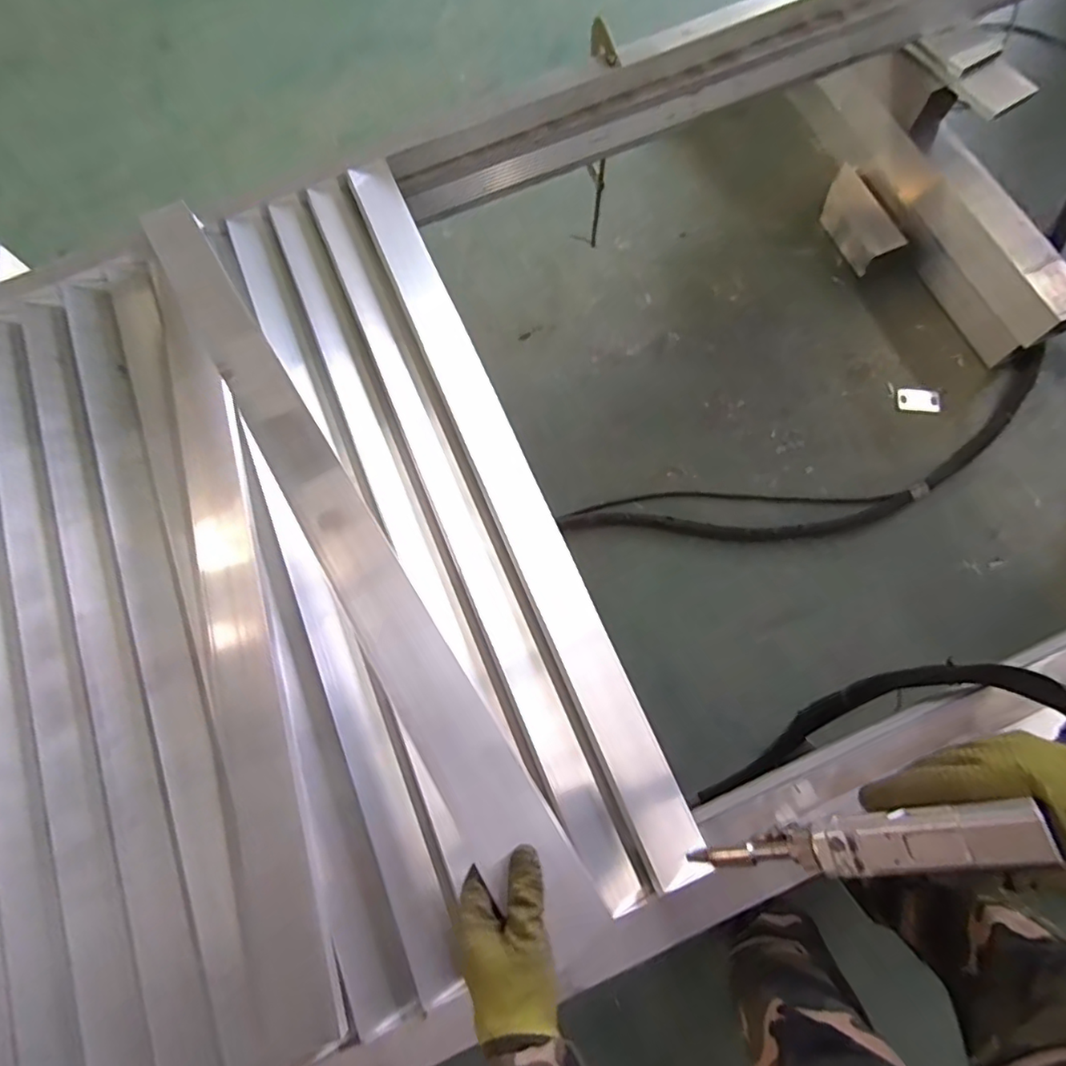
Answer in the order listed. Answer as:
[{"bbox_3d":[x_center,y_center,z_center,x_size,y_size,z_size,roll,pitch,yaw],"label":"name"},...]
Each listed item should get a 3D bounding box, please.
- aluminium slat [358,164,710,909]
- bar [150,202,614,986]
[{"bbox_3d":[-0.050,-0.112,0.865,0.083,0.021,1.196,-19,73,-19],"label":"aluminium slat"},{"bbox_3d":[-0.274,-0.073,0.699,0.077,0.040,1.167,-33,67,-8],"label":"bar"}]

